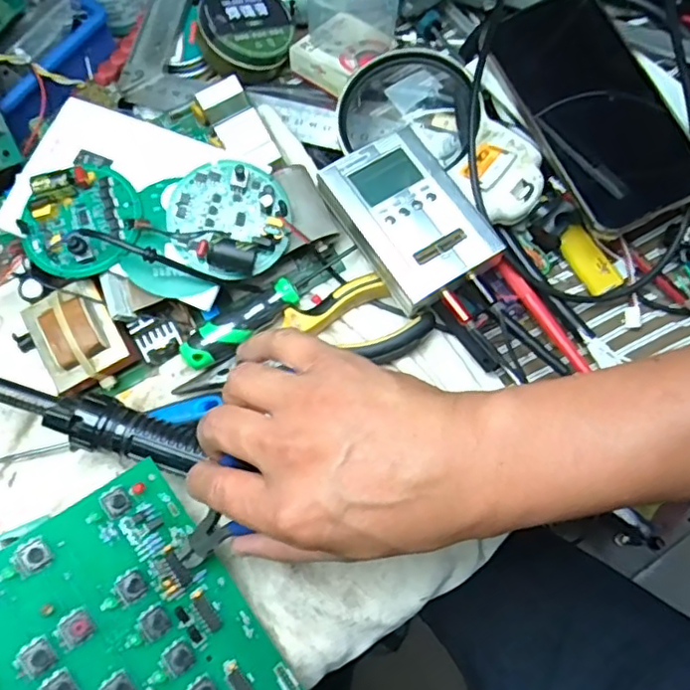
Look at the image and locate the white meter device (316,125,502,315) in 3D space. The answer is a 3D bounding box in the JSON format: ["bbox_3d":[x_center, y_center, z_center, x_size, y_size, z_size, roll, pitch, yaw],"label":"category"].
[{"bbox_3d":[0.038,-0.077,0.372,0.072,0.018,0.102,-35,76,-9],"label":"white meter device"}]

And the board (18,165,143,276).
[{"bbox_3d":[-0.154,-0.073,0.360,0.068,0.020,0.059,-33,76,-8],"label":"board"}]

